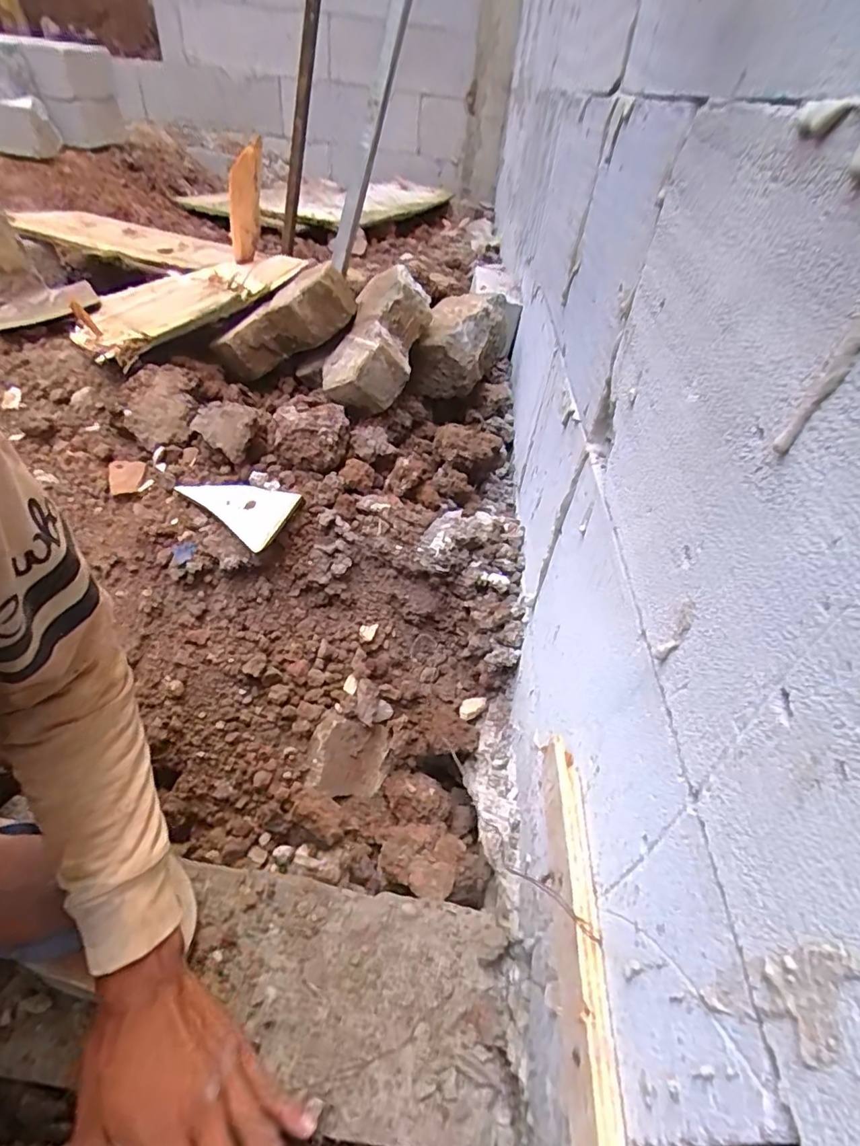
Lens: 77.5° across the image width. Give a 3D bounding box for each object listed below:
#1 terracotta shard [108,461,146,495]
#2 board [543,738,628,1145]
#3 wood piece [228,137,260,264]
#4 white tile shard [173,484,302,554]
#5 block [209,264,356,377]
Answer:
[{"bbox_3d":[-0.351,-0.112,0.621,0.038,0.004,0.048,-13,64,-17],"label":"terracotta shard"},{"bbox_3d":[0.077,0.185,0.289,0.019,0.036,0.190,6,42,-1],"label":"board"},{"bbox_3d":[-0.281,-0.556,0.810,0.038,0.212,0.033,-20,81,-27],"label":"wood piece"},{"bbox_3d":[-0.216,-0.064,0.576,0.129,0.015,0.079,12,56,7],"label":"white tile shard"},{"bbox_3d":[-0.190,-0.320,0.698,0.192,0.071,0.071,-23,40,16],"label":"block"}]

